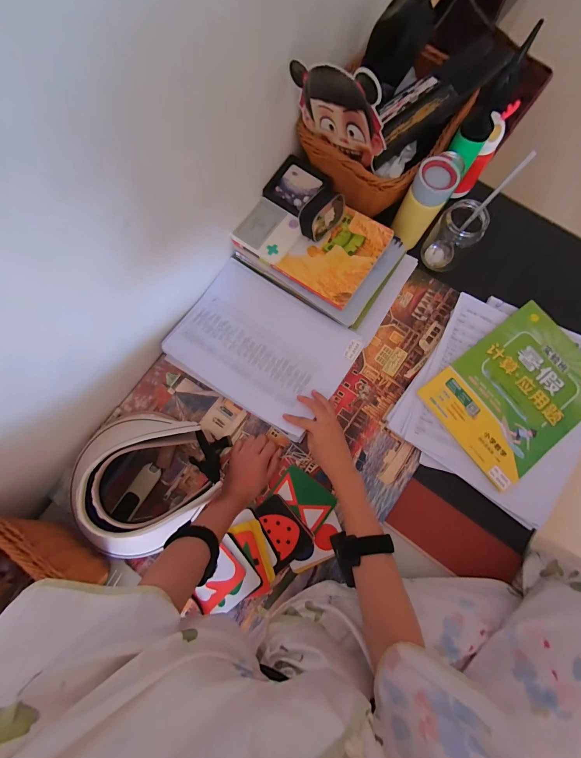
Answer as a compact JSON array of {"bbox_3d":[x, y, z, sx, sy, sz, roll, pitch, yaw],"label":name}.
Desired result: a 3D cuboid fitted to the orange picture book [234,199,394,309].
[{"bbox_3d":[0.039,-0.254,0.549,0.236,0.016,0.165,34,82,7],"label":"orange picture book"}]

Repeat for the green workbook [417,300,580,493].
[{"bbox_3d":[0.406,0.021,0.546,0.297,0.012,0.211,-36,81,-8],"label":"green workbook"}]

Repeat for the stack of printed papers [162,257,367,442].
[{"bbox_3d":[-0.051,-0.055,0.548,0.293,0.024,0.219,35,82,7],"label":"stack of printed papers"}]

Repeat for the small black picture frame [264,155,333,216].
[{"bbox_3d":[0.011,-0.351,0.559,0.090,0.013,0.094,37,83,7],"label":"small black picture frame"}]

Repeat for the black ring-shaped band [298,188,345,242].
[{"bbox_3d":[0.053,-0.284,0.525,0.042,0.058,0.089,43,83,8],"label":"black ring-shaped band"}]

